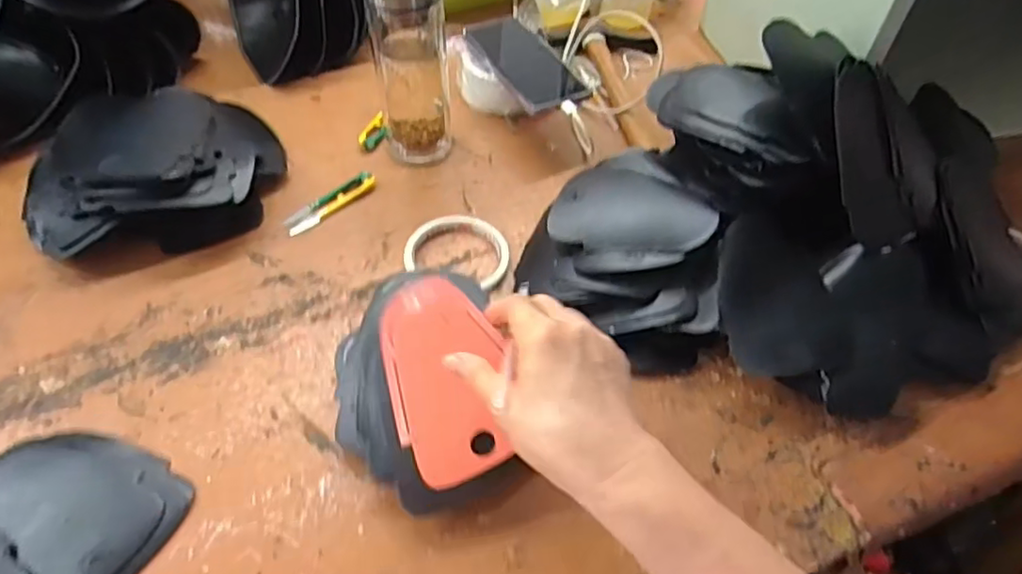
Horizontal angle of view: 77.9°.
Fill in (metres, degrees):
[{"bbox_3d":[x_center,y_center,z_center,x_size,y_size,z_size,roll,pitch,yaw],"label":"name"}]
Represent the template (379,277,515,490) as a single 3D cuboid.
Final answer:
[{"bbox_3d":[-0.044,0.060,0.428,0.085,0.008,0.137,-19,74,16],"label":"template"}]

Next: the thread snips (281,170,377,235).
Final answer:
[{"bbox_3d":[-0.175,-0.083,0.613,0.022,0.006,0.099,36,60,23],"label":"thread snips"}]

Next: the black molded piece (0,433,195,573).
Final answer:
[{"bbox_3d":[-0.294,0.146,0.428,0.137,0.007,0.102,31,58,20],"label":"black molded piece"}]

